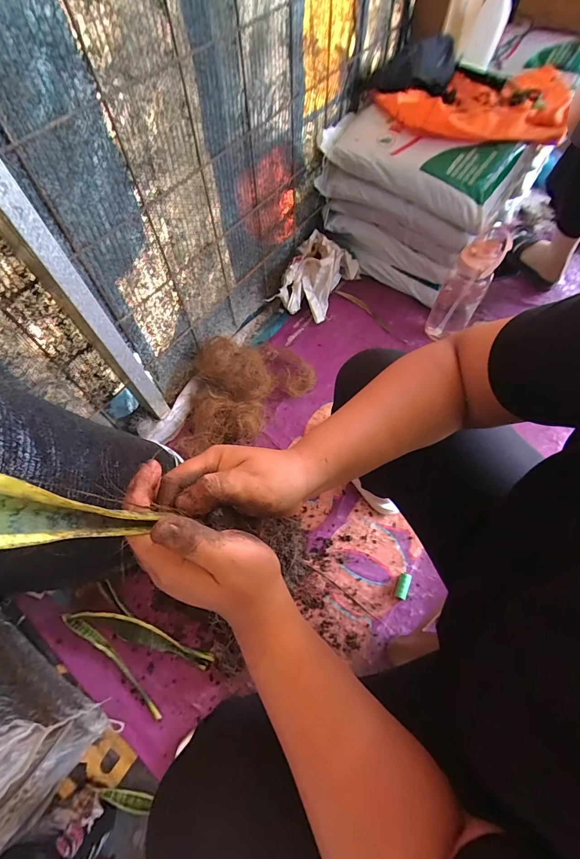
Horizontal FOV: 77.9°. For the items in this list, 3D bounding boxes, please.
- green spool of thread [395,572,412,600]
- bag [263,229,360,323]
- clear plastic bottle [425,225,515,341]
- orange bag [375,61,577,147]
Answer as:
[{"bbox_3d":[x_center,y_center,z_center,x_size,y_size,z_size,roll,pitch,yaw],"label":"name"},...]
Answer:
[{"bbox_3d":[0.238,0.330,0.758,0.023,0.021,0.050,22,66,12],"label":"green spool of thread"},{"bbox_3d":[0.083,-0.469,1.094,0.181,0.165,0.257,23,67,13],"label":"bag"},{"bbox_3d":[0.467,-0.376,0.965,0.109,0.314,0.097,30,68,16],"label":"clear plastic bottle"},{"bbox_3d":[0.511,-0.830,0.907,0.540,0.083,0.286,-22,65,-9],"label":"orange bag"}]

